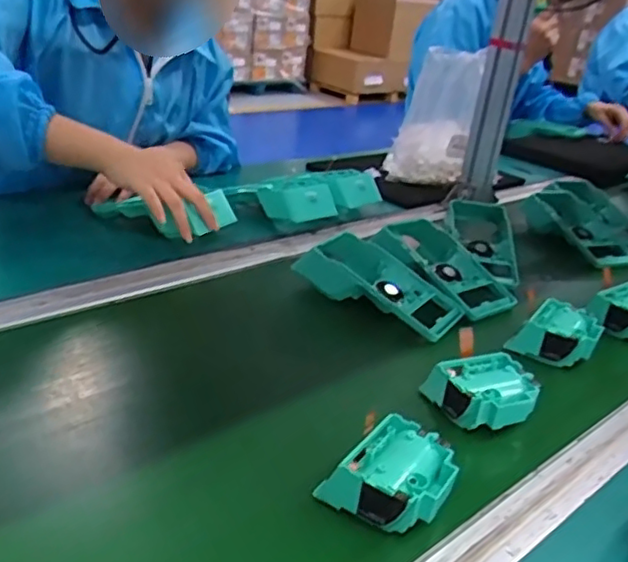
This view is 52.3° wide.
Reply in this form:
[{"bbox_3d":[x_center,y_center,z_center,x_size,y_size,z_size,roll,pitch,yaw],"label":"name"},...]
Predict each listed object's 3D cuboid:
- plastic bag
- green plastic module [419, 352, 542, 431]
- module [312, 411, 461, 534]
[{"bbox_3d":[0.202,-0.270,1.094,0.126,0.232,0.073,8,26,1],"label":"plastic bag"},{"bbox_3d":[0.144,0.094,0.546,0.081,0.035,0.071,1,26,-12],"label":"green plastic module"},{"bbox_3d":[0.055,0.135,0.443,0.079,0.041,0.073,20,29,24],"label":"module"}]

